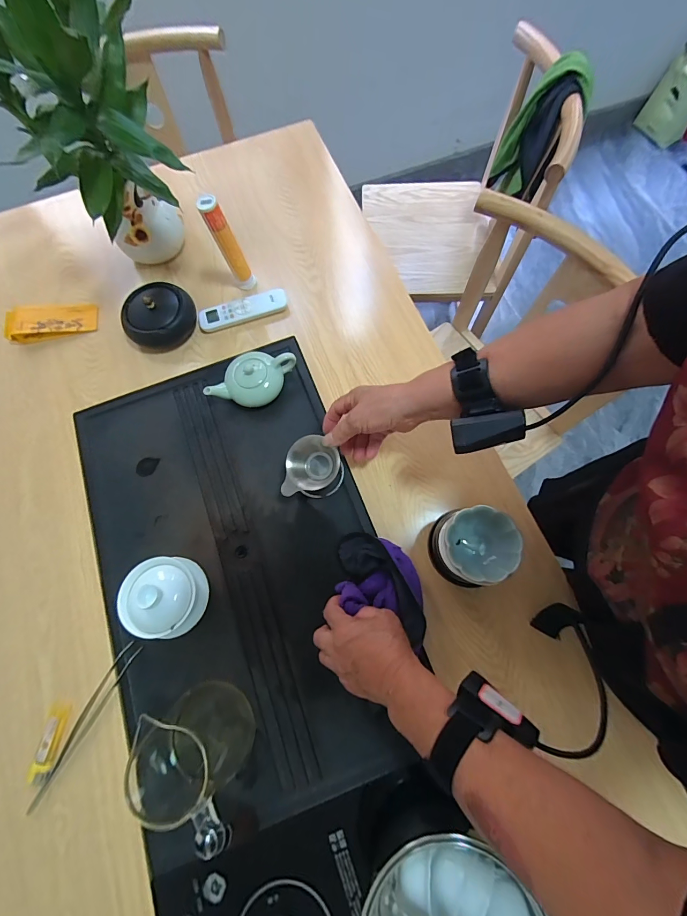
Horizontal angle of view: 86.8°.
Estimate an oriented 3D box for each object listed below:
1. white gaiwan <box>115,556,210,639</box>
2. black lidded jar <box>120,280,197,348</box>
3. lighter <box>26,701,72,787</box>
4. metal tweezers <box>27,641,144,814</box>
[{"bbox_3d":[-0.222,0.174,0.453,0.089,0.080,0.091,0,72,1],"label":"white gaiwan"},{"bbox_3d":[-0.297,-0.232,0.585,0.105,0.060,0.100,0,72,1],"label":"black lidded jar"},{"bbox_3d":[-0.347,0.337,0.430,0.024,0.008,0.082,6,73,3],"label":"lighter"},{"bbox_3d":[-0.311,0.314,0.436,0.022,0.008,0.190,30,76,10],"label":"metal tweezers"}]

